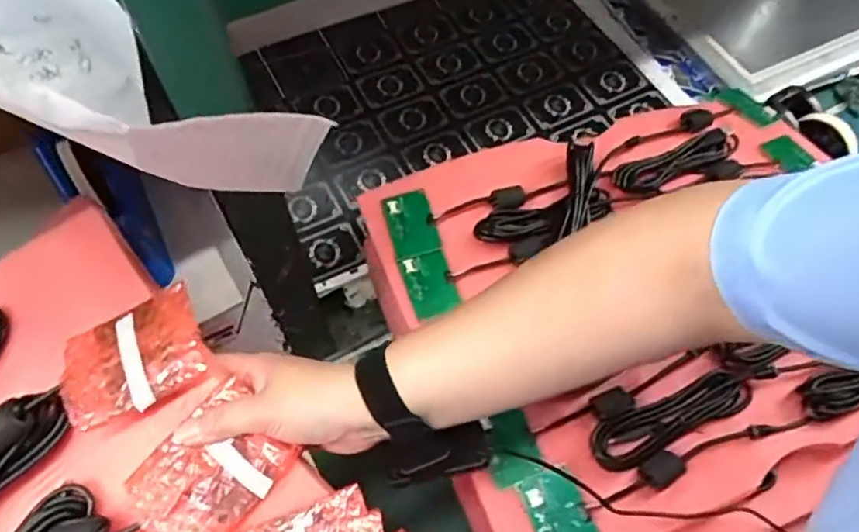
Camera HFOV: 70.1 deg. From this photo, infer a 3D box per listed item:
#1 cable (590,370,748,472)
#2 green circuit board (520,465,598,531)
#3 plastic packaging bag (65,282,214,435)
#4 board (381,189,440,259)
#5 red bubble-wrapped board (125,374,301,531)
[{"bbox_3d":[0.206,0.126,0.512,0.155,0.013,0.042,-20,62,-14],"label":"cable"},{"bbox_3d":[0.103,0.196,0.480,0.040,0.011,0.070,-15,61,-11],"label":"green circuit board"},{"bbox_3d":[-0.194,0.059,0.401,0.092,0.010,0.070,-30,64,-4],"label":"plastic packaging bag"},{"bbox_3d":[-0.018,-0.041,0.596,0.043,0.006,0.065,-12,71,-11],"label":"board"},{"bbox_3d":[-0.140,0.131,0.390,0.070,0.010,0.092,43,81,4],"label":"red bubble-wrapped board"}]

